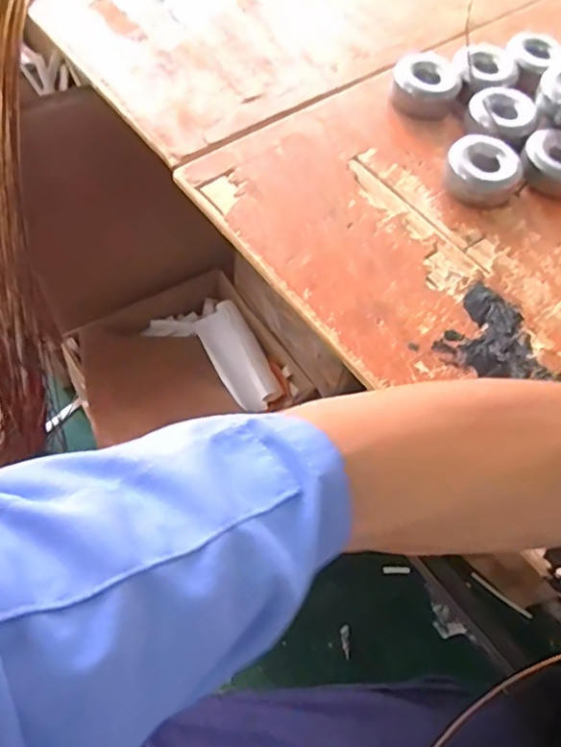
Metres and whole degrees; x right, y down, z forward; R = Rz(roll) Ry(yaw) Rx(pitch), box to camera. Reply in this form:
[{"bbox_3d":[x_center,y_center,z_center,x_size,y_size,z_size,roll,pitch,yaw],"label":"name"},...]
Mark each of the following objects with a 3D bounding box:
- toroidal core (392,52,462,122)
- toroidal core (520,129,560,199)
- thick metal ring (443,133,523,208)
[{"bbox_3d":[0.160,-0.317,0.649,0.069,0.033,0.077,14,62,3],"label":"toroidal core"},{"bbox_3d":[0.286,-0.217,0.604,0.075,0.033,0.074,2,62,-3],"label":"toroidal core"},{"bbox_3d":[0.202,-0.201,0.587,0.075,0.034,0.068,23,63,8],"label":"thick metal ring"}]

